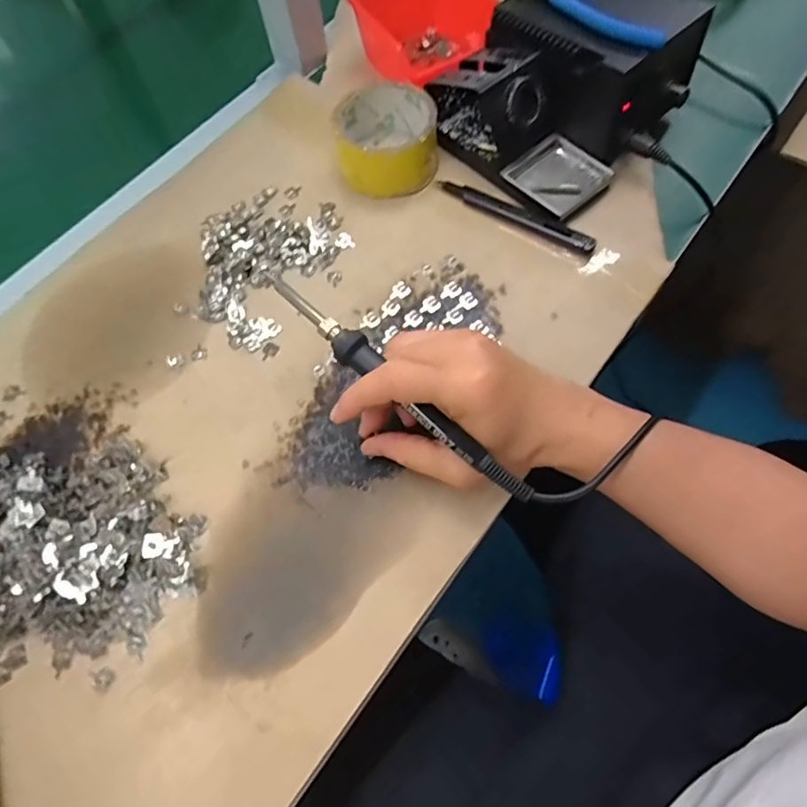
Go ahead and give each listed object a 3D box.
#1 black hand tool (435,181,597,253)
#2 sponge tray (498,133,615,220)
[{"bbox_3d":[0.089,-0.156,0.444,0.140,0.007,0.017,30,70,16],"label":"black hand tool"},{"bbox_3d":[0.128,-0.190,0.456,0.068,0.015,0.065,-41,69,-15],"label":"sponge tray"}]

